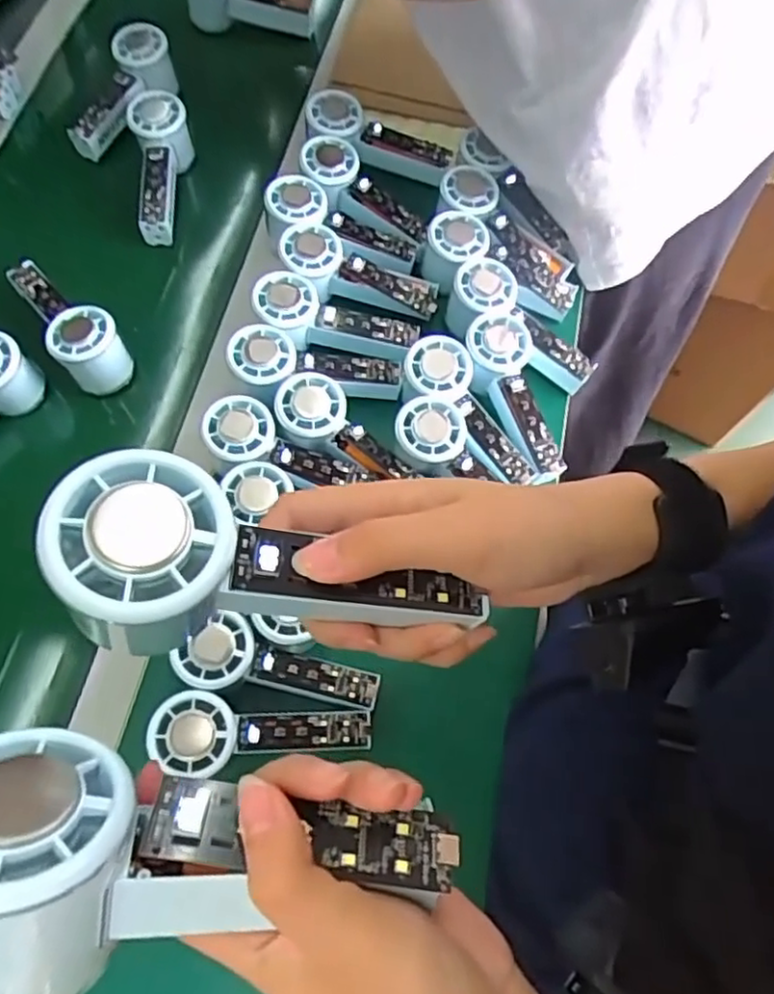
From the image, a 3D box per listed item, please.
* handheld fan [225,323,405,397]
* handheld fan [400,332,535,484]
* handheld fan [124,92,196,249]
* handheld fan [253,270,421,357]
[{"bbox_3d":[-0.063,-0.112,0.597,0.151,0.037,0.060,8,66,-17],"label":"handheld fan"},{"bbox_3d":[0.066,-0.070,0.594,0.057,0.047,0.147,-36,89,-16],"label":"handheld fan"},{"bbox_3d":[-0.233,-0.330,0.689,0.055,0.053,0.153,2,81,-2],"label":"handheld fan"},{"bbox_3d":[-0.048,-0.156,0.616,0.146,0.043,0.061,14,67,-13],"label":"handheld fan"}]

